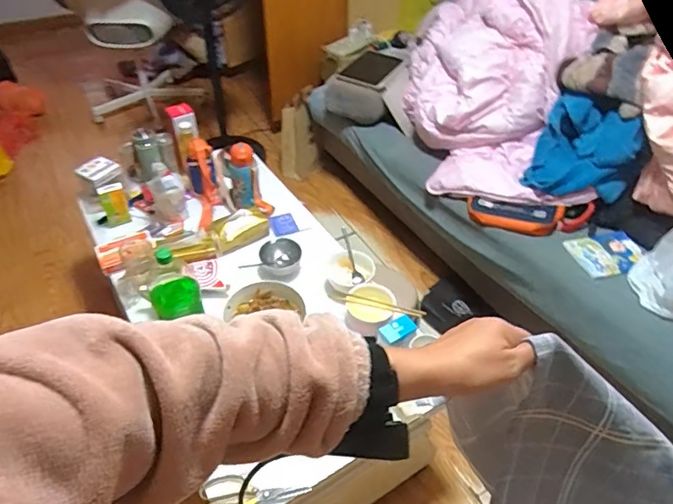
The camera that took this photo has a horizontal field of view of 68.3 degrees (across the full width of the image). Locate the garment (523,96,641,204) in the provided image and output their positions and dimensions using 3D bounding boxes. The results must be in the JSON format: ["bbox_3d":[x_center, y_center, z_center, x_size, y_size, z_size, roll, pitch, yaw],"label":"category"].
[{"bbox_3d":[0.771,-0.310,1.532,0.296,0.210,0.225,21,48,21],"label":"garment"}]

